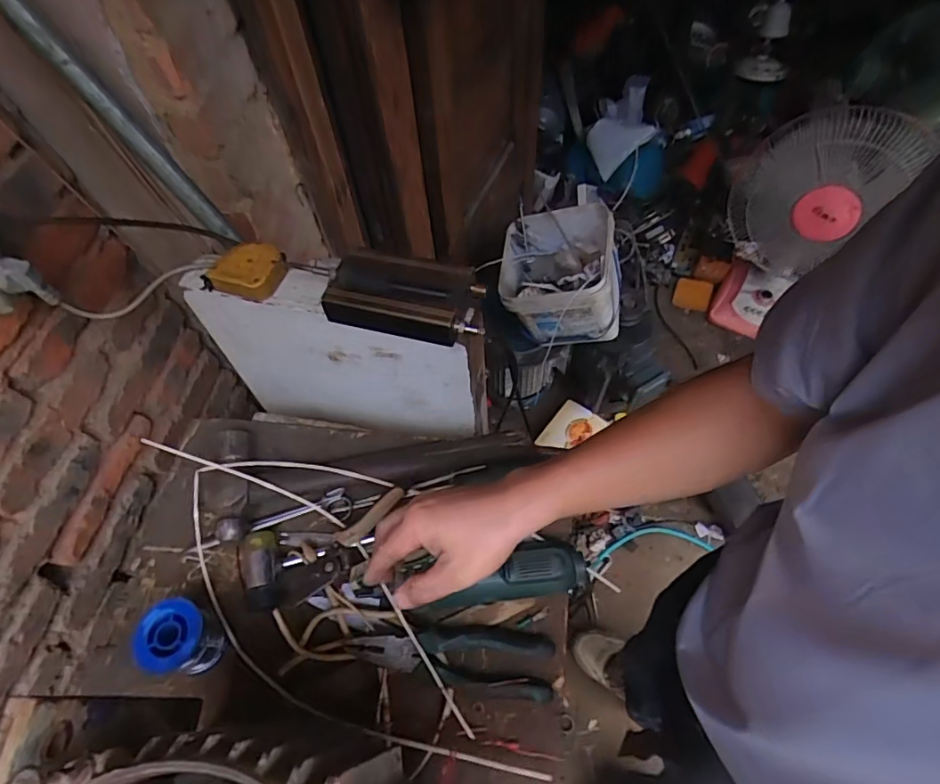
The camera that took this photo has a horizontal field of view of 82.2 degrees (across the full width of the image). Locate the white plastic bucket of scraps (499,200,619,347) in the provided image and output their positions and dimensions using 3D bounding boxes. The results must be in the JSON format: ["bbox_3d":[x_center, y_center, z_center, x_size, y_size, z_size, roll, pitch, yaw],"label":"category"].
[{"bbox_3d":[0.184,-0.240,1.156,0.234,0.211,0.224,-7,60,0],"label":"white plastic bucket of scraps"}]

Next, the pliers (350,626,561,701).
[{"bbox_3d":[-0.016,0.251,0.517,0.185,0.026,0.055,6,61,7],"label":"pliers"}]

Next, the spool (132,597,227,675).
[{"bbox_3d":[-0.282,0.241,0.528,0.063,0.059,0.063,-2,60,3],"label":"spool"}]

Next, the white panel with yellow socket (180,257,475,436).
[{"bbox_3d":[-0.168,-0.052,0.706,0.357,0.291,0.069,9,61,9],"label":"white panel with yellow socket"}]

